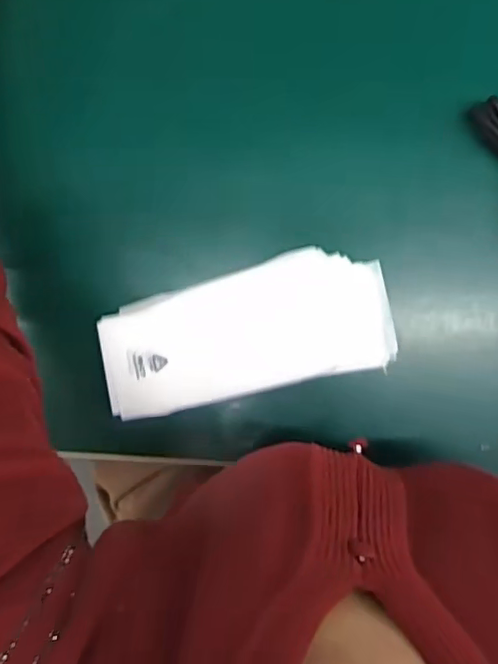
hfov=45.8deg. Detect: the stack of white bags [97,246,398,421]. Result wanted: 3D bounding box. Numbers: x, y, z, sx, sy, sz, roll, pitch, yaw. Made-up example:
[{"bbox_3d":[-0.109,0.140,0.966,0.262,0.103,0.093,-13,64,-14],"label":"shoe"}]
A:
[{"bbox_3d":[-0.002,-0.001,0.450,0.211,0.042,0.093,-12,94,5],"label":"stack of white bags"}]

